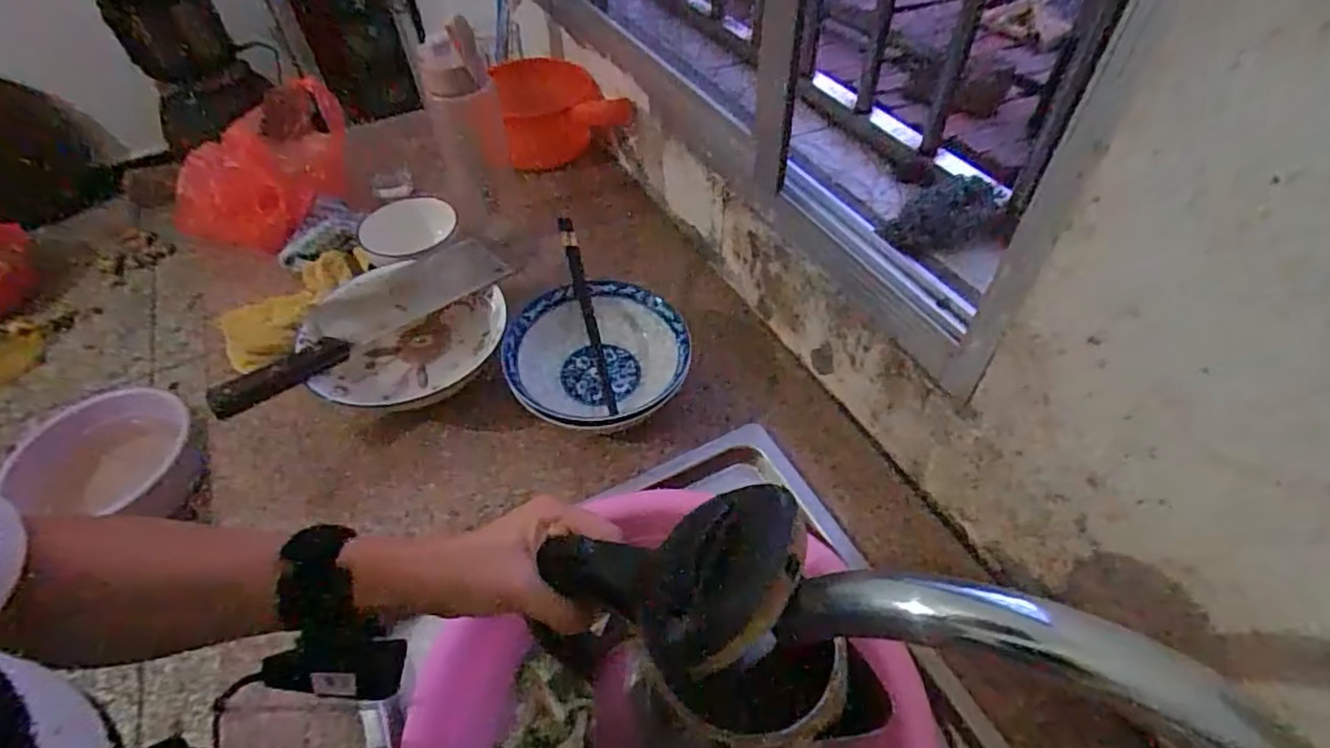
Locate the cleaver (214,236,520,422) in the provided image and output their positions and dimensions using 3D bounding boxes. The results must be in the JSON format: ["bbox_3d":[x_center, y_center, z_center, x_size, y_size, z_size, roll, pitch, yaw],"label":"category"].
[{"bbox_3d":[-0.303,-0.062,0.622,0.285,0.023,0.097,-35,56,-24],"label":"cleaver"}]

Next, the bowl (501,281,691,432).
[{"bbox_3d":[-0.063,-0.003,0.629,0.169,0.083,0.165,-1,50,2],"label":"bowl"}]

